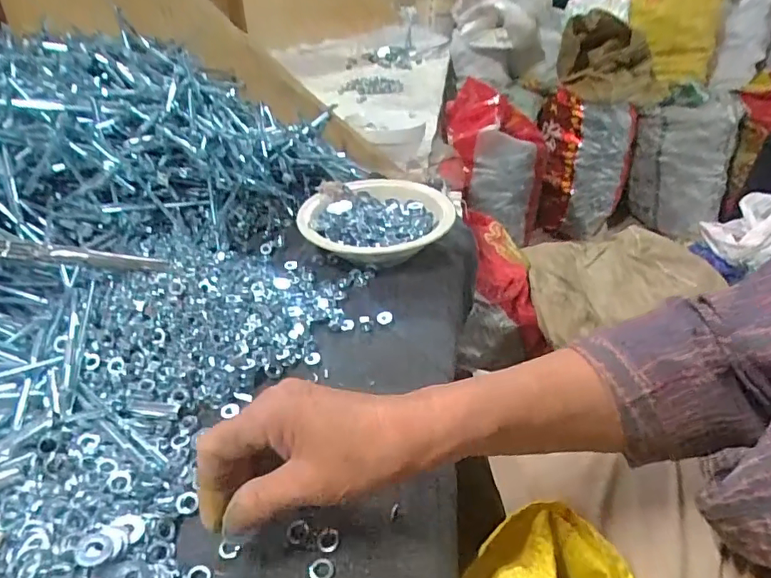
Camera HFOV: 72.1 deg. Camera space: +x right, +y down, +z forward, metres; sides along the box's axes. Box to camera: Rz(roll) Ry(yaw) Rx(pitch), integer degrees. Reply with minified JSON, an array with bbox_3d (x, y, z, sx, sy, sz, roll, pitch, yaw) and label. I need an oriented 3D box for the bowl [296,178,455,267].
[{"bbox_3d":[-0.012,-0.078,0.605,0.164,0.055,0.170,-1,34,1],"label":"bowl"}]

